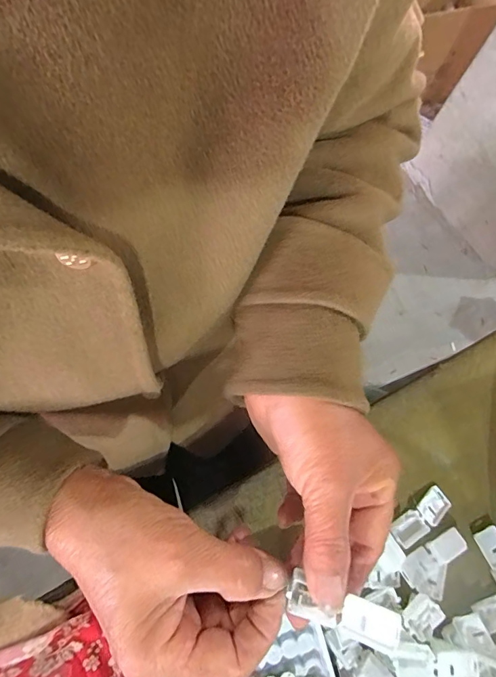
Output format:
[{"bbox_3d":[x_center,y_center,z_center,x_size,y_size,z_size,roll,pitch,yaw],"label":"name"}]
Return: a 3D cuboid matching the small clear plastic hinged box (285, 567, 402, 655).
[{"bbox_3d":[0.047,0.136,0.211,0.054,0.012,0.023,10,102,19],"label":"small clear plastic hinged box"}]

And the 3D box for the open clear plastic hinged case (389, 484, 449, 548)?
[{"bbox_3d":[0.137,0.141,0.332,0.054,0.005,0.021,-34,79,-13],"label":"open clear plastic hinged case"}]

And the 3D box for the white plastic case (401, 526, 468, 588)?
[{"bbox_3d":[0.140,0.167,0.323,0.055,0.010,0.017,-27,77,-12],"label":"white plastic case"}]

